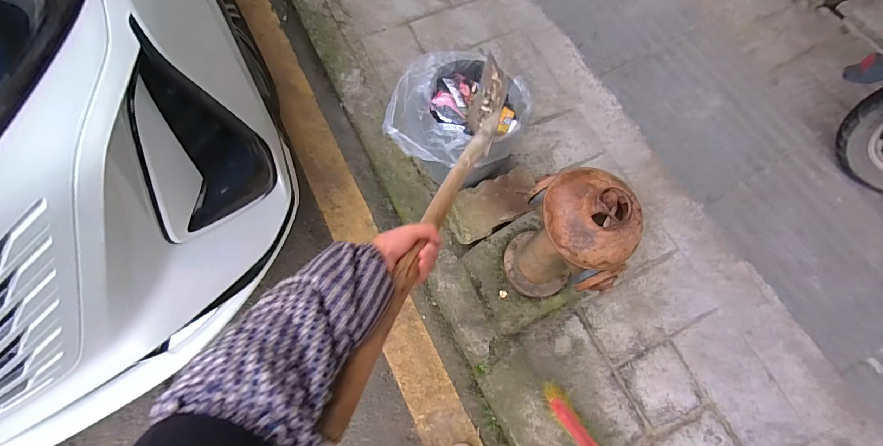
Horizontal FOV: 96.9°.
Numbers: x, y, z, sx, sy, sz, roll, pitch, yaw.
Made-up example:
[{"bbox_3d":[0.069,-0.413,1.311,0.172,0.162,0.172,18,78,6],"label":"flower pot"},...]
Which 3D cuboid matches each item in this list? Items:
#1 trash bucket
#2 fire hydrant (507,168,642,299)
[{"bbox_3d":[0.044,-0.283,1.159,0.337,0.278,0.356,0,67,-1],"label":"trash bucket"},{"bbox_3d":[0.265,0.050,0.865,0.214,0.429,0.189,26,69,10],"label":"fire hydrant"}]

